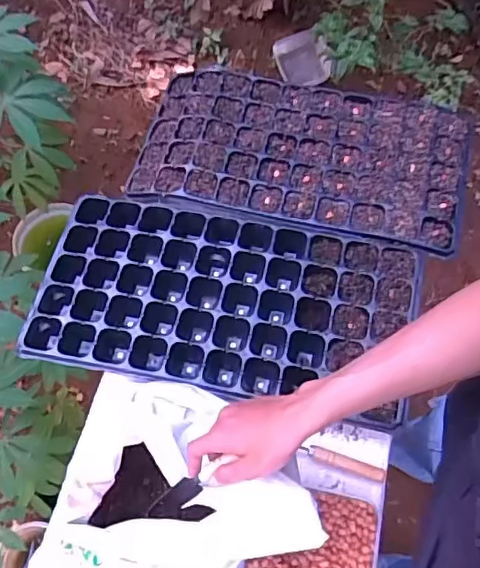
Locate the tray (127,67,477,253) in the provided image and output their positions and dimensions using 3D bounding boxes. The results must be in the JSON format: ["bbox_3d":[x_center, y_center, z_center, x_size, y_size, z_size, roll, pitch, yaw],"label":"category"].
[{"bbox_3d":[0.101,-0.215,0.965,0.516,0.043,0.281,11,63,8],"label":"tray"}]

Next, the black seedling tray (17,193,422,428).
[{"bbox_3d":[-0.025,0.024,0.851,0.519,0.061,0.274,10,63,8],"label":"black seedling tray"}]

